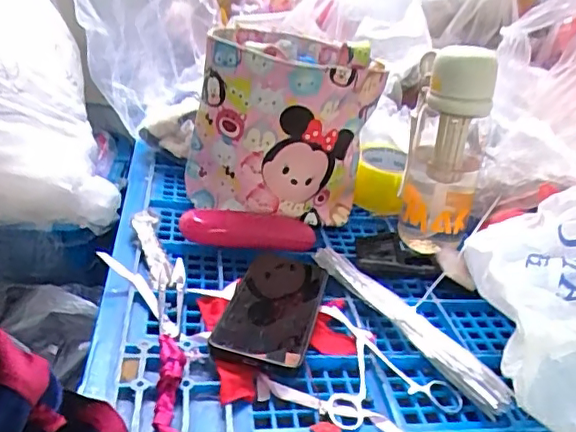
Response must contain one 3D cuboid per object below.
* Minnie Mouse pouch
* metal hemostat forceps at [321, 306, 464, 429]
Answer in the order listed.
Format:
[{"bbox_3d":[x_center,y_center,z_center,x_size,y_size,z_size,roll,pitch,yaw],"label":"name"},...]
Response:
[{"bbox_3d":[-0.010,-0.103,0.682,0.184,0.201,0.143,21,32,25],"label":"Minnie Mouse pouch"},{"bbox_3d":[0.071,0.123,0.505,0.112,0.018,0.133,-4,31,-18],"label":"metal hemostat forceps"}]

